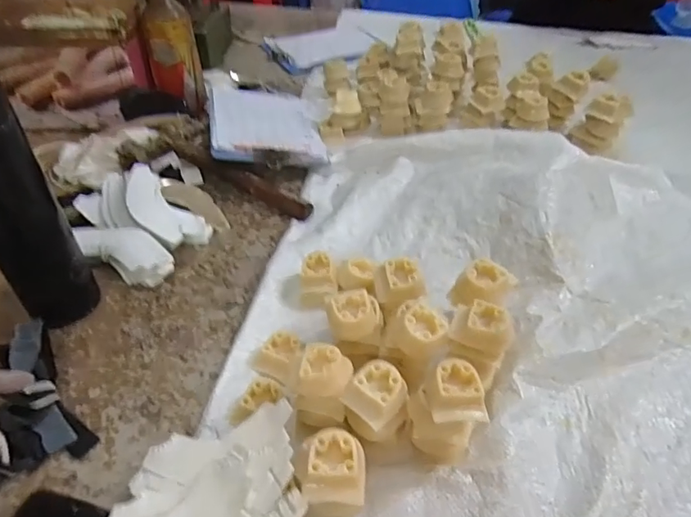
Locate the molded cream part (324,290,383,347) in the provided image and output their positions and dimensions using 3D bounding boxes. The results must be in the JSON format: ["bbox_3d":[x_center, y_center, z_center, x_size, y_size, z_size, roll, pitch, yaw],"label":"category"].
[{"bbox_3d":[0.008,0.048,0.410,0.047,0.027,0.038,0,44,0],"label":"molded cream part"}]

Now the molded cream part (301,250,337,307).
[{"bbox_3d":[-0.027,0.018,0.476,0.033,0.028,0.040,-5,45,-5],"label":"molded cream part"}]

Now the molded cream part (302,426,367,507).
[{"bbox_3d":[-0.005,0.133,0.311,0.037,0.021,0.042,6,45,6],"label":"molded cream part"}]

